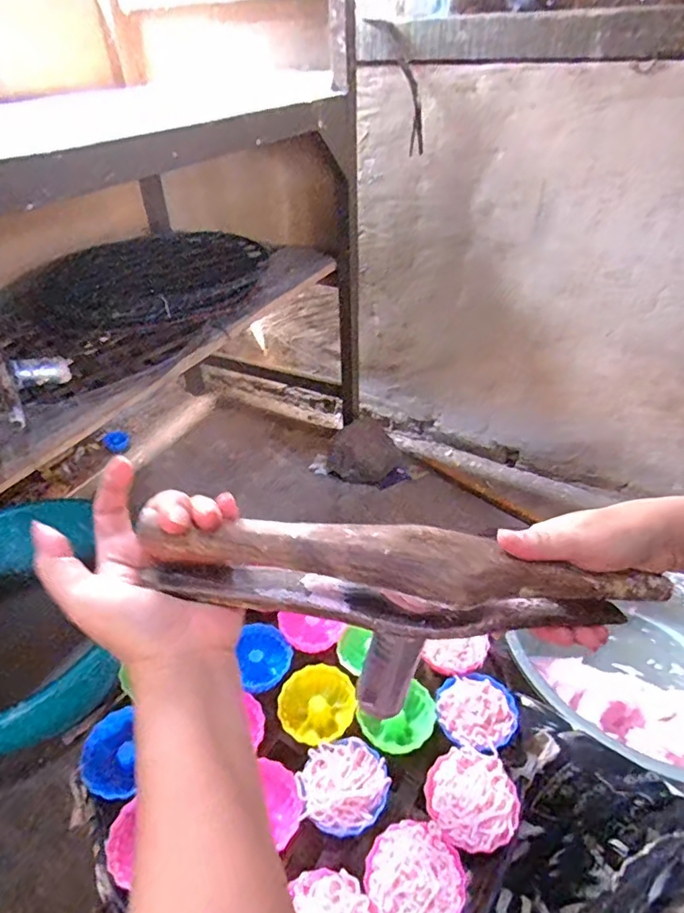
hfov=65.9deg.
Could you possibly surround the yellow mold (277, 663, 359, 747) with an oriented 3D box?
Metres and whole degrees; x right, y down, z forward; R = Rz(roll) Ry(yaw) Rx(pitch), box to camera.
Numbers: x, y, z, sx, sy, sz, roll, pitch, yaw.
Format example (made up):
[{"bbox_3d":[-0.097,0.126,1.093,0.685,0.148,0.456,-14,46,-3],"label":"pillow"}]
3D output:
[{"bbox_3d":[-0.021,0.204,0.435,0.058,0.027,0.057,19,40,25],"label":"yellow mold"}]

